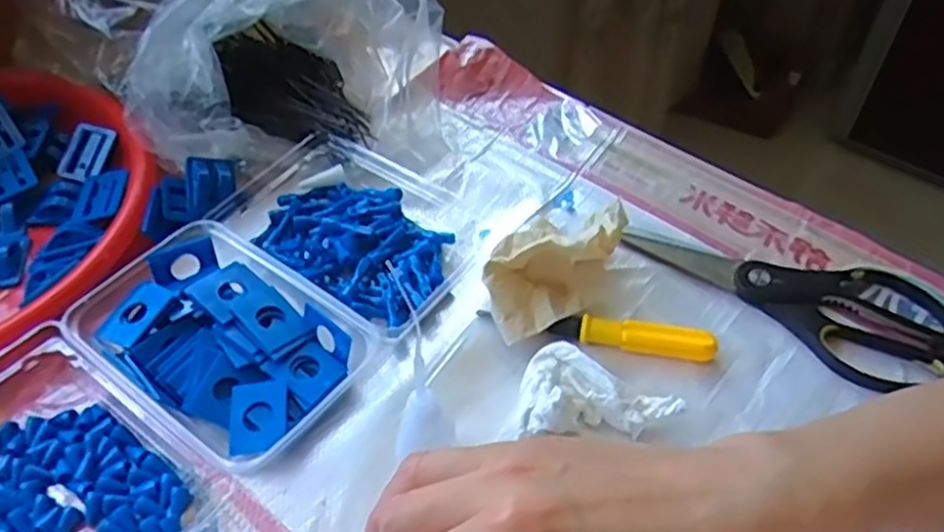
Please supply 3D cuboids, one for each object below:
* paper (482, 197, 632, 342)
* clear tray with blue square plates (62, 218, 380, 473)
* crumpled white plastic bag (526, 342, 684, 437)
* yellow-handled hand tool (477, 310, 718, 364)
[{"bbox_3d":[0.048,-0.004,0.462,0.062,0.055,0.108,29,55,22],"label":"paper"},{"bbox_3d":[-0.149,0.043,0.434,0.161,0.031,0.107,29,55,22],"label":"clear tray with blue square plates"},{"bbox_3d":[0.072,0.070,0.417,0.084,0.026,0.052,0,49,0],"label":"crumpled white plastic bag"},{"bbox_3d":[0.076,0.040,0.447,0.141,0.018,0.015,8,50,6],"label":"yellow-handled hand tool"}]

